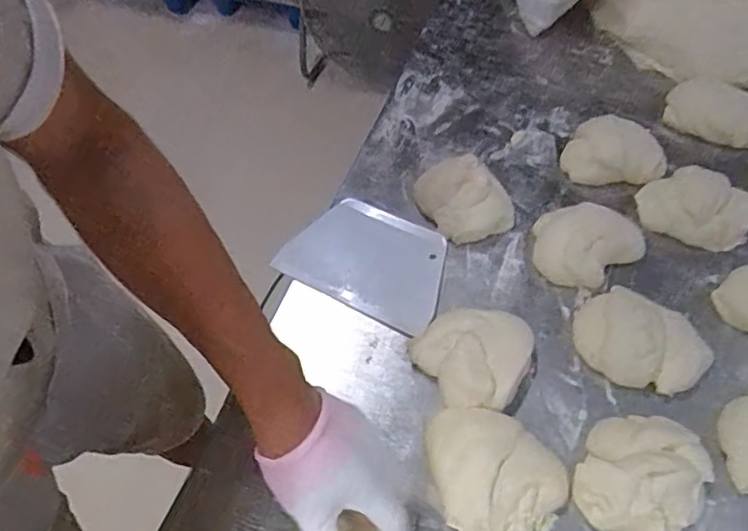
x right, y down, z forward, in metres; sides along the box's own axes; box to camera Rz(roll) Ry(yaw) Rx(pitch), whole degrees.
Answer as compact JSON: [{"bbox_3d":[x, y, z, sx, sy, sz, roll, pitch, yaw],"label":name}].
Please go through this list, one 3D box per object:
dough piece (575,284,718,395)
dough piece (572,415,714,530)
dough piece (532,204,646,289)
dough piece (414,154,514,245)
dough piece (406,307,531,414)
[{"bbox_3d":[0.262,0.070,0.538,0.124,0.038,0.094,17,60,13],"label":"dough piece"},{"bbox_3d":[0.231,0.180,0.470,0.101,0.041,0.111,25,62,18],"label":"dough piece"},{"bbox_3d":[0.226,-0.029,0.595,0.109,0.043,0.097,-31,61,-15],"label":"dough piece"},{"bbox_3d":[0.103,-0.083,0.636,0.096,0.050,0.103,-1,59,2],"label":"dough piece"},{"bbox_3d":[0.095,0.086,0.537,0.114,0.048,0.105,5,58,6],"label":"dough piece"}]

